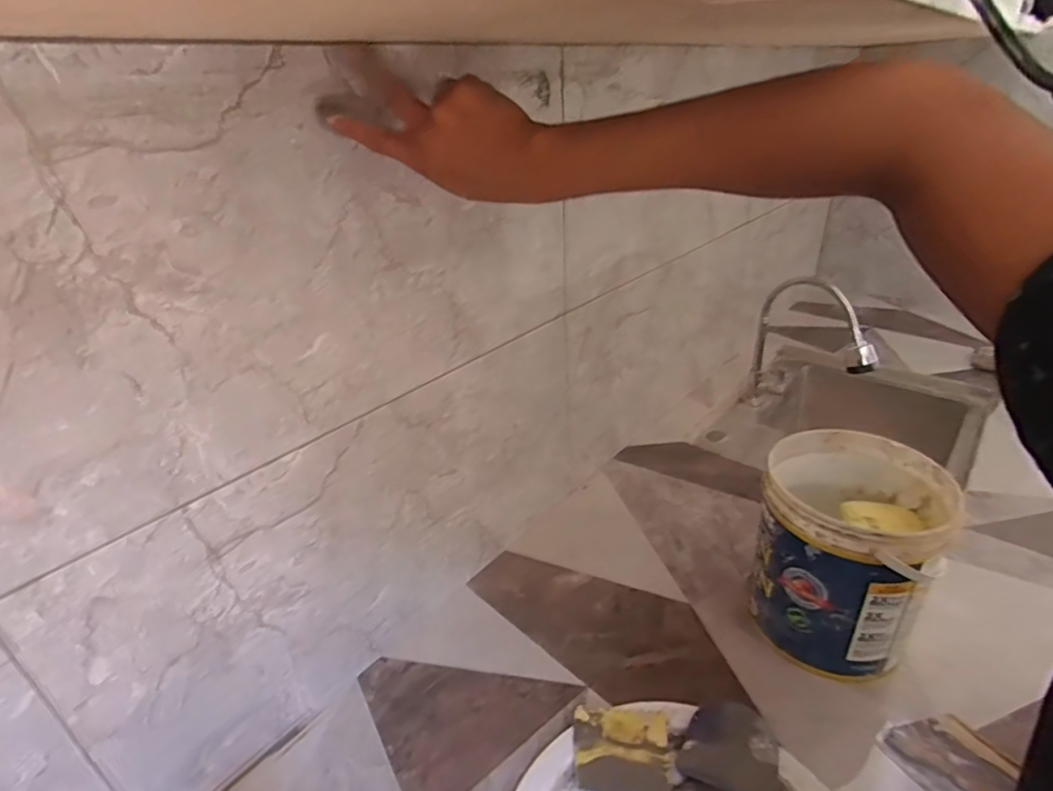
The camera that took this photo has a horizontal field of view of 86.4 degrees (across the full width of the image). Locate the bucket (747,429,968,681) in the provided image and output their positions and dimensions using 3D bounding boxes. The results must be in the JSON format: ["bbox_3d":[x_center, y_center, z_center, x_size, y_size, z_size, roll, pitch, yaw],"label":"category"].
[{"bbox_3d":[0.340,0.170,0.610,0.161,0.206,0.166,-3,28,2],"label":"bucket"}]

